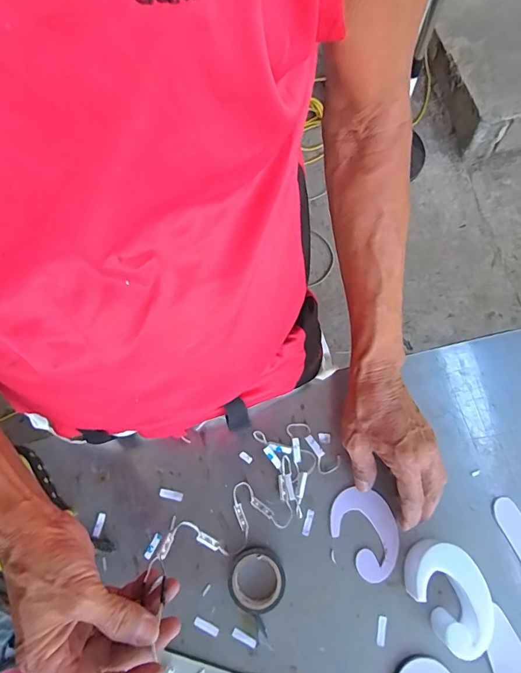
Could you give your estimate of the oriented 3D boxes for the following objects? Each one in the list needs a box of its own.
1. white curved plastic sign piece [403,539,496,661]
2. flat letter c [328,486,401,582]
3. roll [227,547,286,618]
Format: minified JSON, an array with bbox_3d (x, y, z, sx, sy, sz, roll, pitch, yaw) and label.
[{"bbox_3d":[0.180,0.245,0.408,0.061,0.046,0.084,-33,73,-8],"label":"white curved plastic sign piece"},{"bbox_3d":[0.111,0.202,0.442,0.063,0.007,0.087,-35,73,-9],"label":"flat letter c"},{"bbox_3d":[-0.004,0.244,0.428,0.058,0.019,0.056,-1,71,2],"label":"roll"}]

